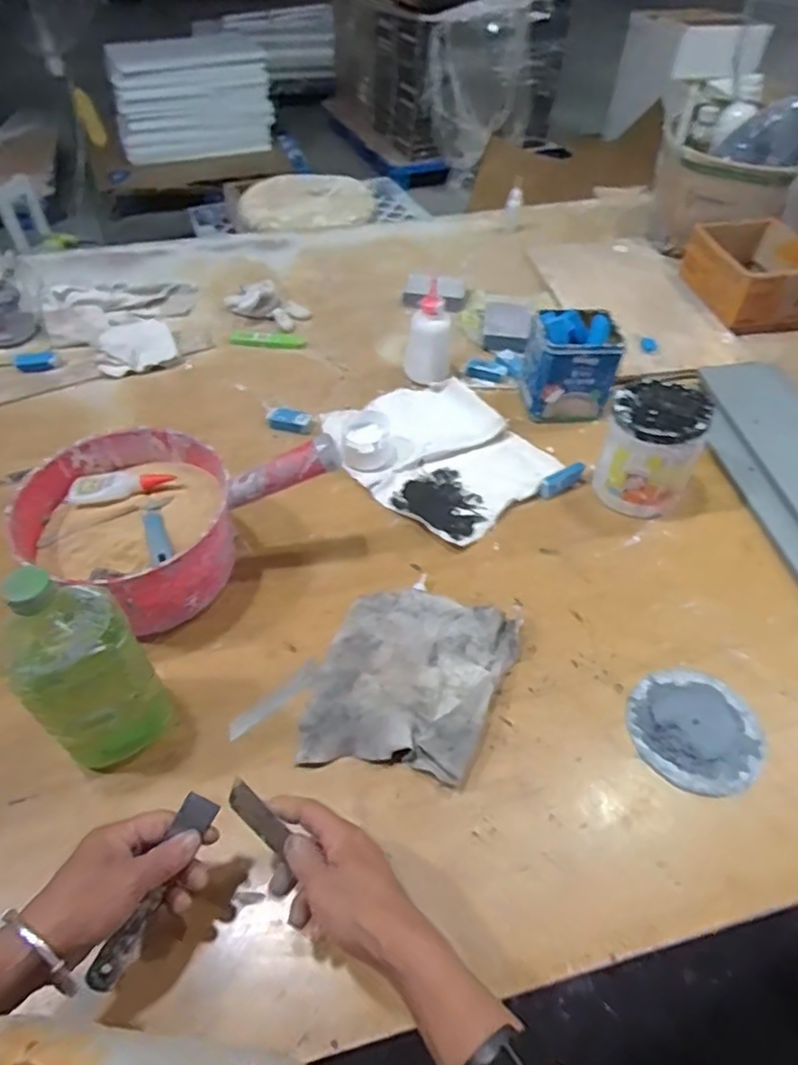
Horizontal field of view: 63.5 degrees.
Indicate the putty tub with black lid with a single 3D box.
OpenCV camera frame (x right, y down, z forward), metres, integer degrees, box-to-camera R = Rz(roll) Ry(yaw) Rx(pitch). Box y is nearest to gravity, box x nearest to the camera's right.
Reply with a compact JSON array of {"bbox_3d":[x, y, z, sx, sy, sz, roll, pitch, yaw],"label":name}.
[{"bbox_3d":[0.283,-0.094,0.723,0.097,0.120,0.103,-1,49,1],"label":"putty tub with black lid"}]

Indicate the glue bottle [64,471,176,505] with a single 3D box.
[{"bbox_3d":[-0.282,-0.047,0.648,0.099,0.017,0.034,-4,49,-5],"label":"glue bottle"}]

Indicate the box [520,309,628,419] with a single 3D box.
[{"bbox_3d":[0.222,-0.219,0.836,0.112,0.111,0.084,-1,49,1],"label":"box"}]

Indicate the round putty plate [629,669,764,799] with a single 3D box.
[{"bbox_3d":[0.264,0.171,0.571,0.110,0.006,0.113,-1,49,1],"label":"round putty plate"}]

